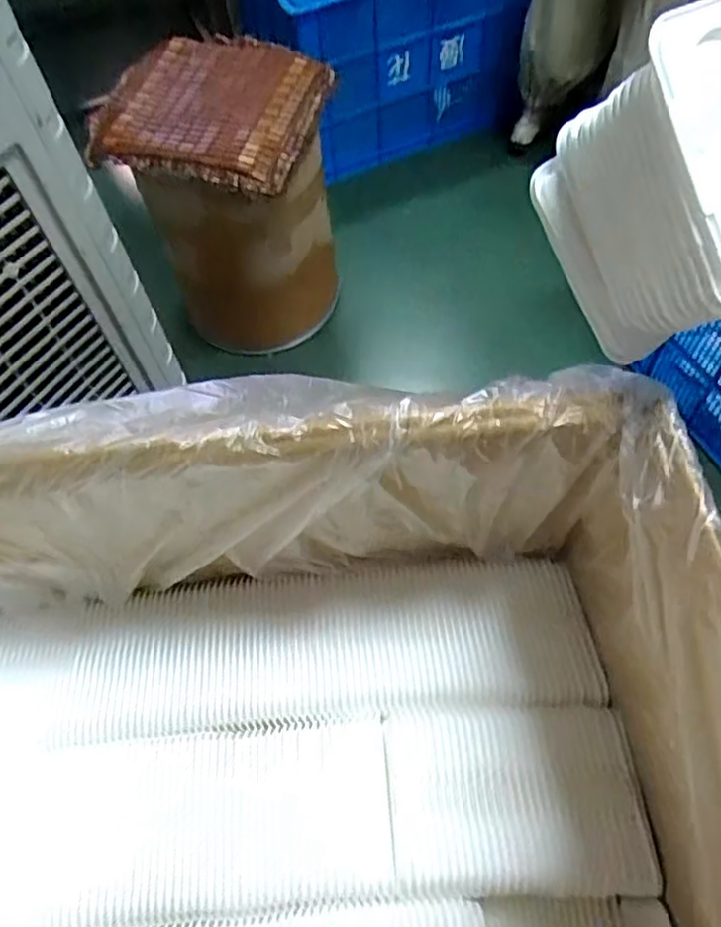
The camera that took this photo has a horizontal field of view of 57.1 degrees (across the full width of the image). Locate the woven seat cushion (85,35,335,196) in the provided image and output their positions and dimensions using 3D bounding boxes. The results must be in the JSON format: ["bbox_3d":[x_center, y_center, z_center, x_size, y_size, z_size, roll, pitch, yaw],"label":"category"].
[{"bbox_3d":[-0.295,-0.717,1.331,0.416,0.071,0.408,-1,60,2],"label":"woven seat cushion"}]

